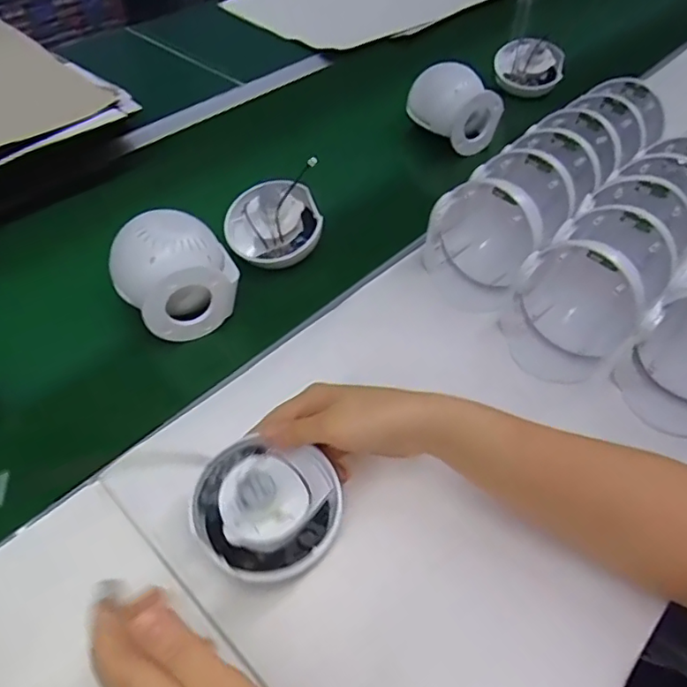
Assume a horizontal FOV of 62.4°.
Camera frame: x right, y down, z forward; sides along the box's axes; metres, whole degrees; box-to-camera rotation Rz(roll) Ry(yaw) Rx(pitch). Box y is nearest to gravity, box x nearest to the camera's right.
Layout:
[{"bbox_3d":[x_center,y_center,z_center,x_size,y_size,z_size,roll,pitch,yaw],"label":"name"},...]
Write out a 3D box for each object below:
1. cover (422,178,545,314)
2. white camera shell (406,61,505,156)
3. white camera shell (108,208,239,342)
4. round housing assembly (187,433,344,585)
[{"bbox_3d":[0.143,-0.106,0.599,0.074,0.113,0.113,-26,55,-22],"label":"cover"},{"bbox_3d":[0.155,-0.339,0.805,0.074,0.078,0.120,-30,56,-25],"label":"white camera shell"},{"bbox_3d":[-0.167,-0.071,0.564,0.108,0.080,0.100,-33,58,-27],"label":"white camera shell"},{"bbox_3d":[-0.058,0.115,0.413,0.108,0.067,0.091,9,49,6],"label":"round housing assembly"}]

